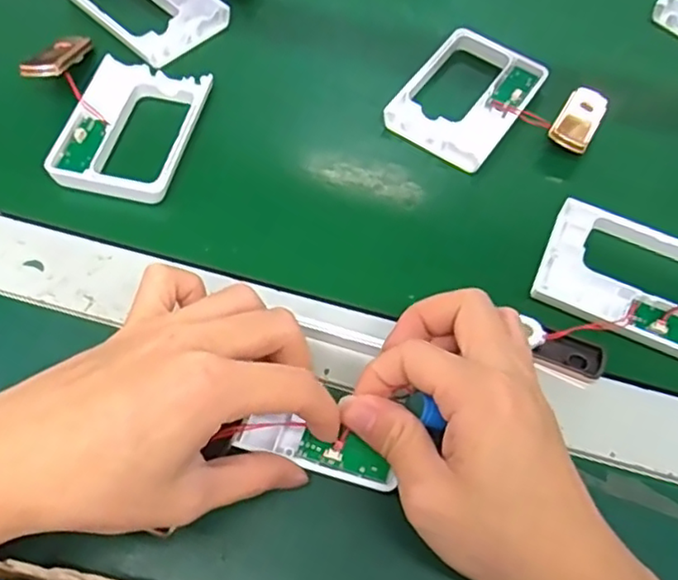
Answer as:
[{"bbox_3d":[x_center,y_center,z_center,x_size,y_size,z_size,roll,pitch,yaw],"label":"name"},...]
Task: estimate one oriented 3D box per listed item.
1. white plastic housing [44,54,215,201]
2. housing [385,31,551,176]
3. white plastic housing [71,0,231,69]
[{"bbox_3d":[-0.121,-0.094,0.367,0.068,0.009,0.096,11,62,2],"label":"white plastic housing"},{"bbox_3d":[0.080,-0.121,0.397,0.068,0.012,0.095,32,65,13],"label":"housing"},{"bbox_3d":[-0.129,-0.191,0.422,0.097,0.013,0.072,40,67,16],"label":"white plastic housing"}]

